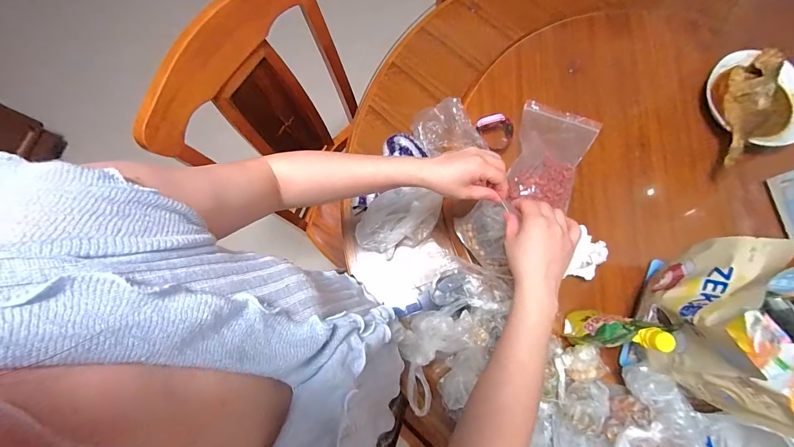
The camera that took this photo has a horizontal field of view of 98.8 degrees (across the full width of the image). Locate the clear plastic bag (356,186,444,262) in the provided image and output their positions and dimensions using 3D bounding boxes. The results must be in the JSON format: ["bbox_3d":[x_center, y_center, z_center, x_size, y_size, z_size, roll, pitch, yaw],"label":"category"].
[{"bbox_3d":[0.006,-0.005,0.640,0.166,0.058,0.098,-27,76,-8],"label":"clear plastic bag"}]

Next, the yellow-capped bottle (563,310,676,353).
[{"bbox_3d":[0.293,0.150,0.487,0.061,0.191,0.047,-3,74,-1],"label":"yellow-capped bottle"}]

